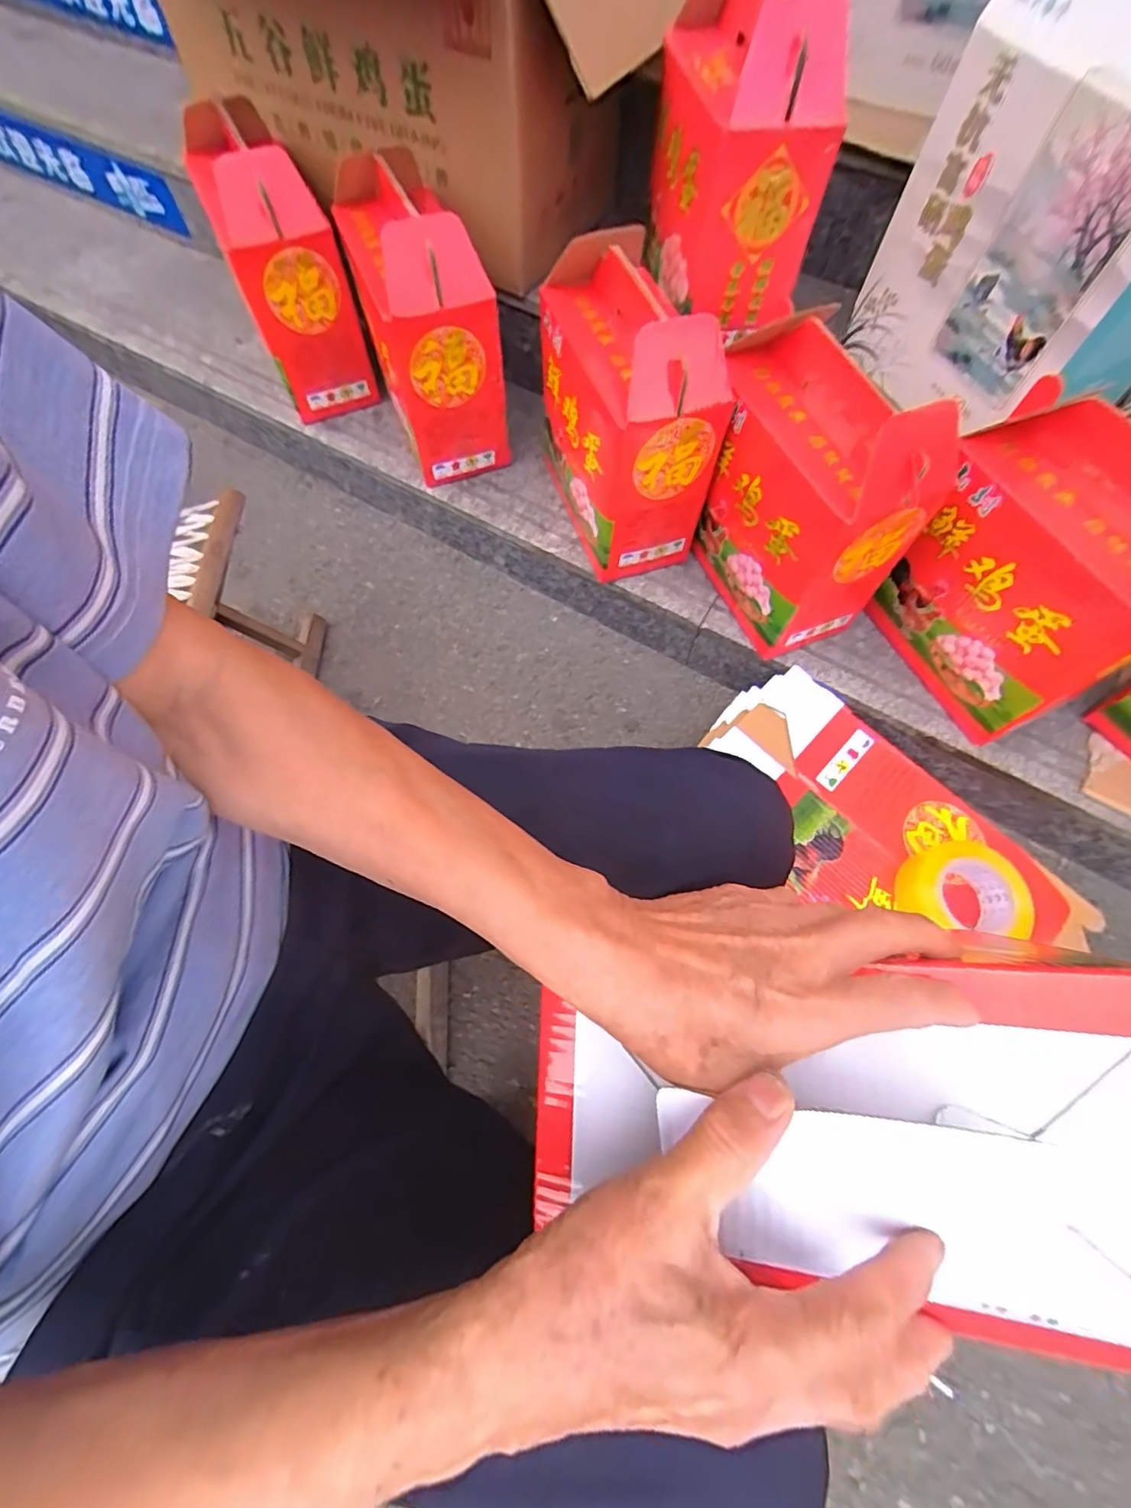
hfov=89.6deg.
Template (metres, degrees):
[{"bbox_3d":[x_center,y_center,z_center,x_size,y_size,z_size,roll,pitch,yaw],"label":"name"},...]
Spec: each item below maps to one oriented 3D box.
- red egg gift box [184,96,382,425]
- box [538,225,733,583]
[{"bbox_3d":[-0.430,-0.733,0.890,0.152,0.315,0.210,-23,68,-11],"label":"red egg gift box"},{"bbox_3d":[0.079,-0.458,0.766,0.154,0.296,0.285,-19,68,-10],"label":"box"}]

